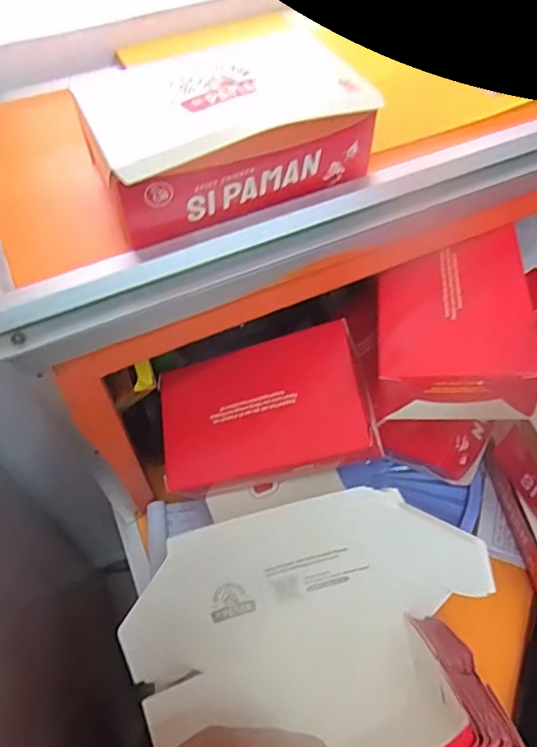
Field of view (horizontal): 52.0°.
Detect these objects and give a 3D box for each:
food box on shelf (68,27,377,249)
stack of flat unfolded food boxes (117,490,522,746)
[{"bbox_3d":[-0.032,-0.165,0.370,0.174,0.067,0.126,-24,57,-15],"label":"food box on shelf"},{"bbox_3d":[0.042,0.225,0.433,0.290,0.110,0.211,-10,54,-6],"label":"stack of flat unfolded food boxes"}]

